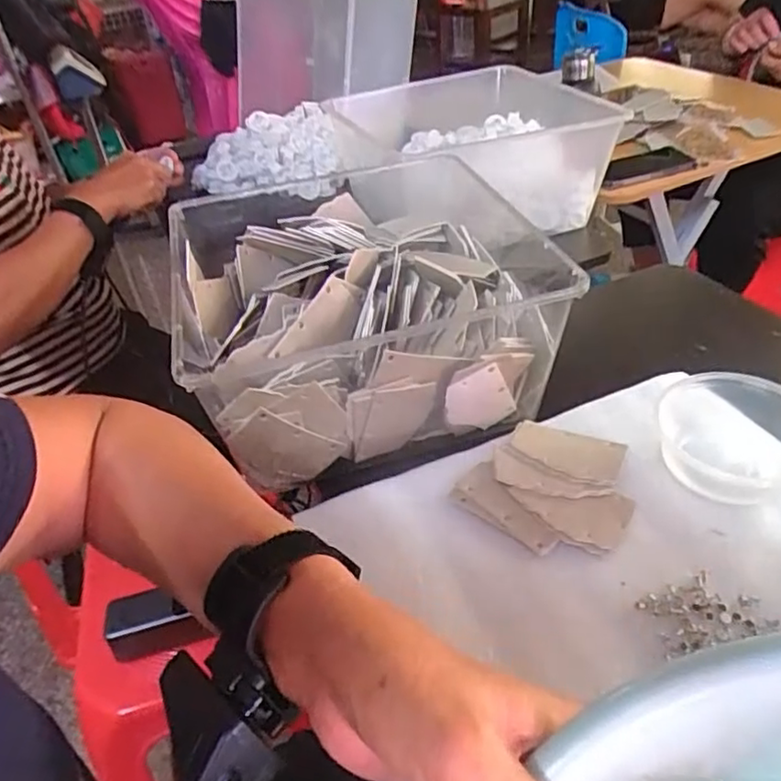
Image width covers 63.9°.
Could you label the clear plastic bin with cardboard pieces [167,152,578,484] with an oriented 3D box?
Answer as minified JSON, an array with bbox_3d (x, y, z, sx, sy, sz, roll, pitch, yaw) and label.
[{"bbox_3d":[-0.025,-0.083,0.588,0.317,0.140,0.321,-14,41,-9],"label":"clear plastic bin with cardboard pieces"}]

